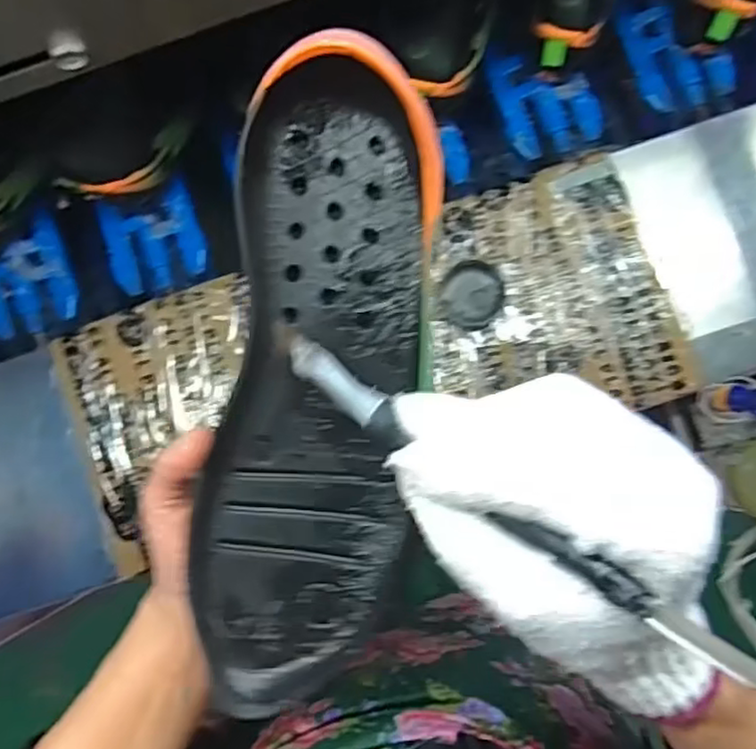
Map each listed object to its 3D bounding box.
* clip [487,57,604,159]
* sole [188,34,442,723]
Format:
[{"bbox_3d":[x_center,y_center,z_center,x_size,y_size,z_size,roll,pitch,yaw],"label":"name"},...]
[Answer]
[{"bbox_3d":[0.172,-0.275,0.683,0.099,0.020,0.104,-14,86,1],"label":"clip"},{"bbox_3d":[-0.025,0.008,0.281,0.082,0.039,0.258,8,98,2],"label":"sole"}]

